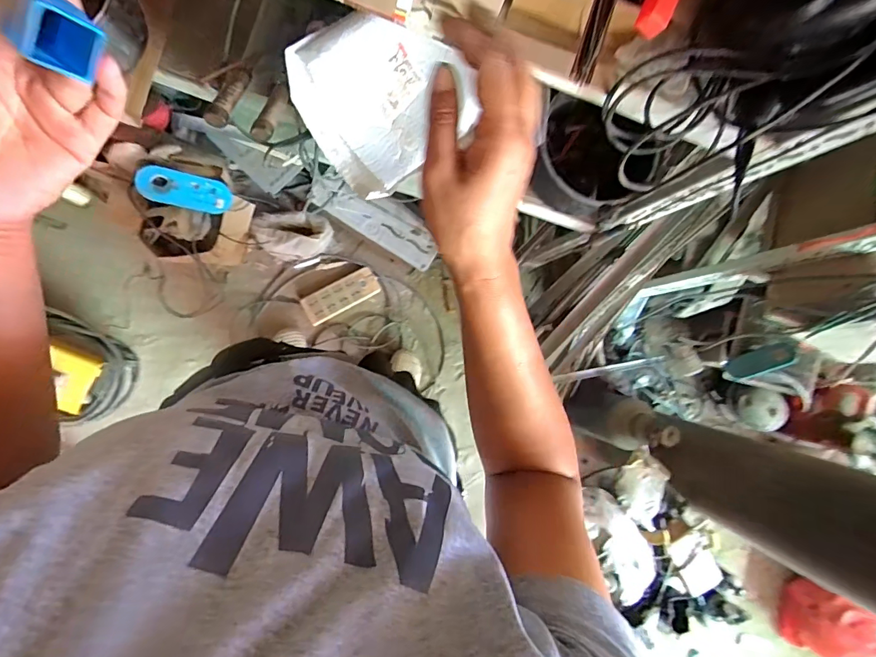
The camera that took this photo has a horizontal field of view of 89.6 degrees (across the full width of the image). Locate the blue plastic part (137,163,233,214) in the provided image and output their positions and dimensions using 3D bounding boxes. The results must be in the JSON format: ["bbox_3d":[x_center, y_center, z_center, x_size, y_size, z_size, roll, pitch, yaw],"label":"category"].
[{"bbox_3d":[-0.580,-0.315,1.017,0.186,0.022,0.084,8,114,-32],"label":"blue plastic part"}]

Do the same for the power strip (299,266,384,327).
[{"bbox_3d":[-0.289,-0.099,1.328,0.227,0.035,0.090,-28,93,-9],"label":"power strip"}]

